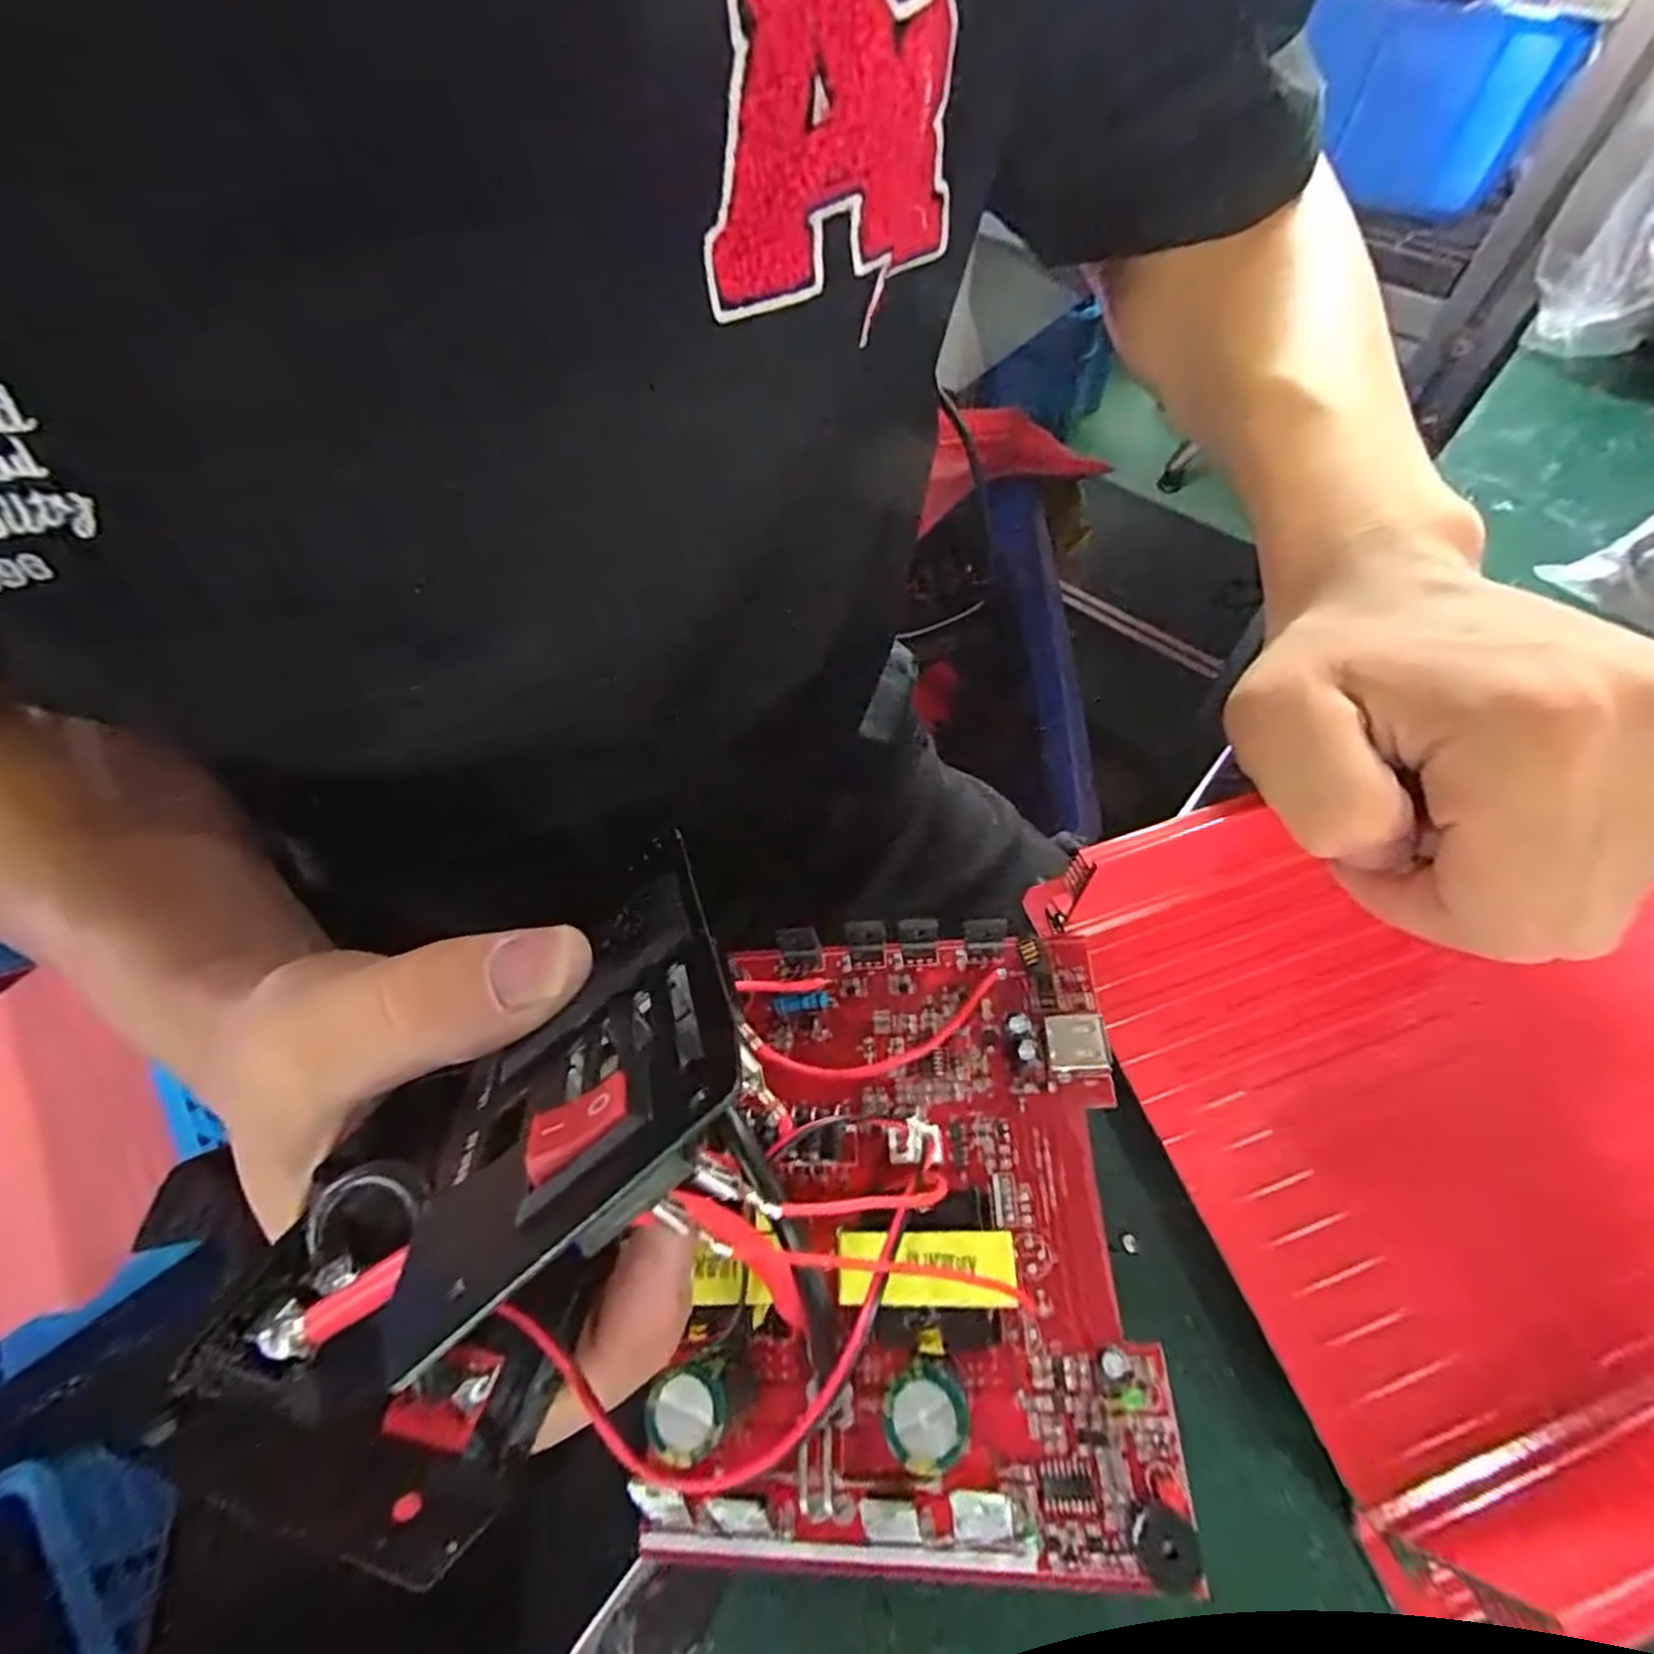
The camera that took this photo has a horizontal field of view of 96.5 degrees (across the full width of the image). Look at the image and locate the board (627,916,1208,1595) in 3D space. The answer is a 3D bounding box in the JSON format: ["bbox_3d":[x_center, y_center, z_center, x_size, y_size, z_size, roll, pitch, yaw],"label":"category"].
[{"bbox_3d":[0.017,0.079,0.166,0.098,0.032,0.129,0,59,2],"label":"board"}]

